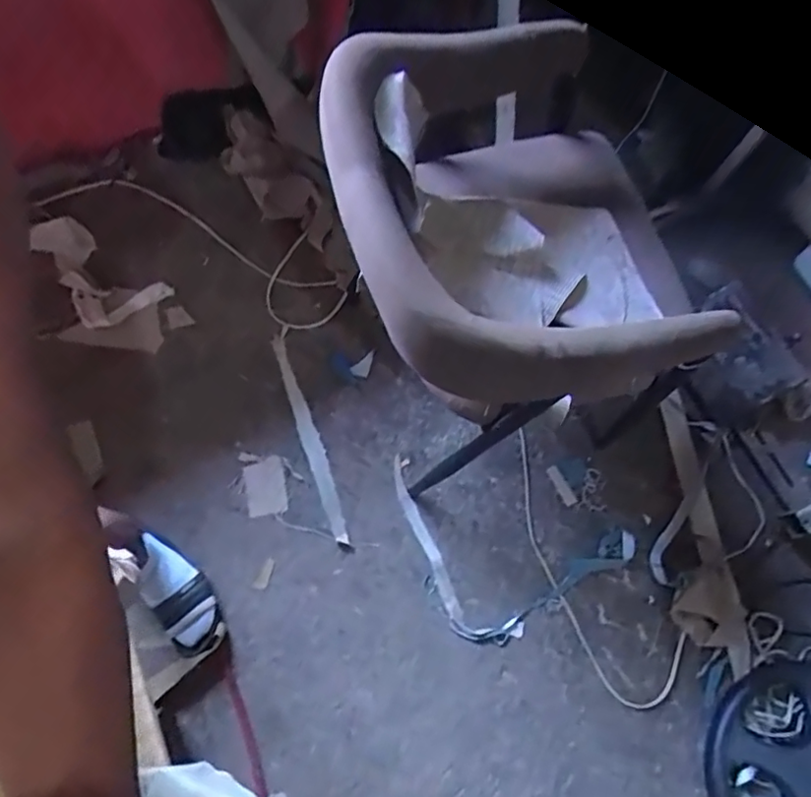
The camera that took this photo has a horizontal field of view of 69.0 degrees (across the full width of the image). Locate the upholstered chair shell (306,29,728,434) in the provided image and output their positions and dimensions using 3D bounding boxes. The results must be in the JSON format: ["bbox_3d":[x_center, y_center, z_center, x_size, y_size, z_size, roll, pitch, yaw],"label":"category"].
[{"bbox_3d":[0.143,-0.225,0.794,0.473,0.276,0.488,-7,72,-6],"label":"upholstered chair shell"}]

